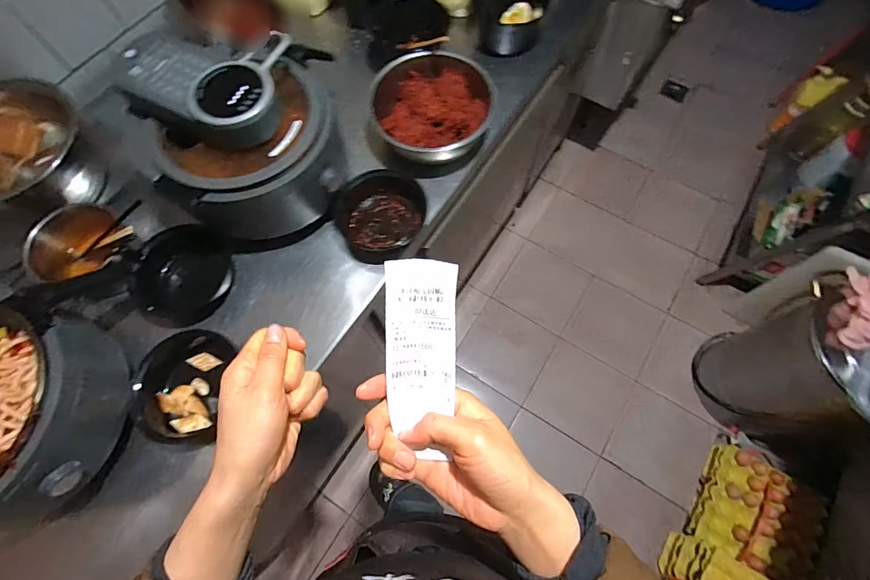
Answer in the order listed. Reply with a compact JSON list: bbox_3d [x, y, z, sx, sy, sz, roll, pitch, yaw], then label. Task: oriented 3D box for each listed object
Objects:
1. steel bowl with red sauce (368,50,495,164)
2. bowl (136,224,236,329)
[{"bbox_3d":[-0.009,-0.364,0.802,0.239,0.092,0.231,-1,69,1],"label":"steel bowl with red sauce"},{"bbox_3d":[-0.449,-0.027,0.716,0.153,0.055,0.176,4,69,3],"label":"bowl"}]

